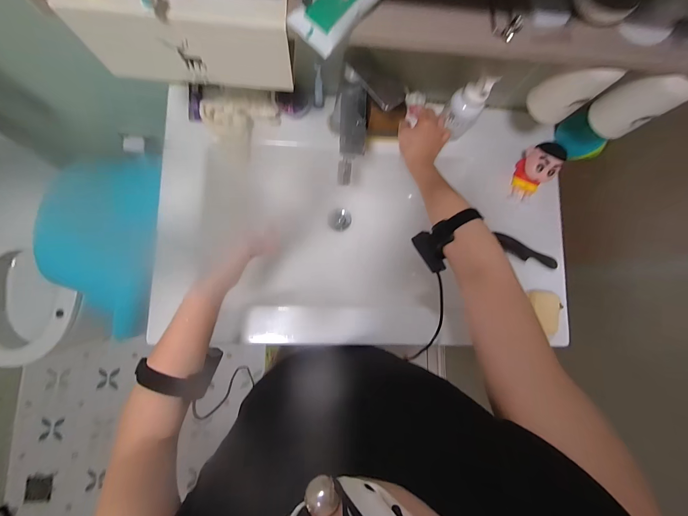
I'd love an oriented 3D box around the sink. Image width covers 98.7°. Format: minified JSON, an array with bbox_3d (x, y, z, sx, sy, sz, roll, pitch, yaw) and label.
[{"bbox_3d":[0.043,-0.049,0.657,0.790,0.189,0.478,-1,83,-5],"label":"sink"}]

